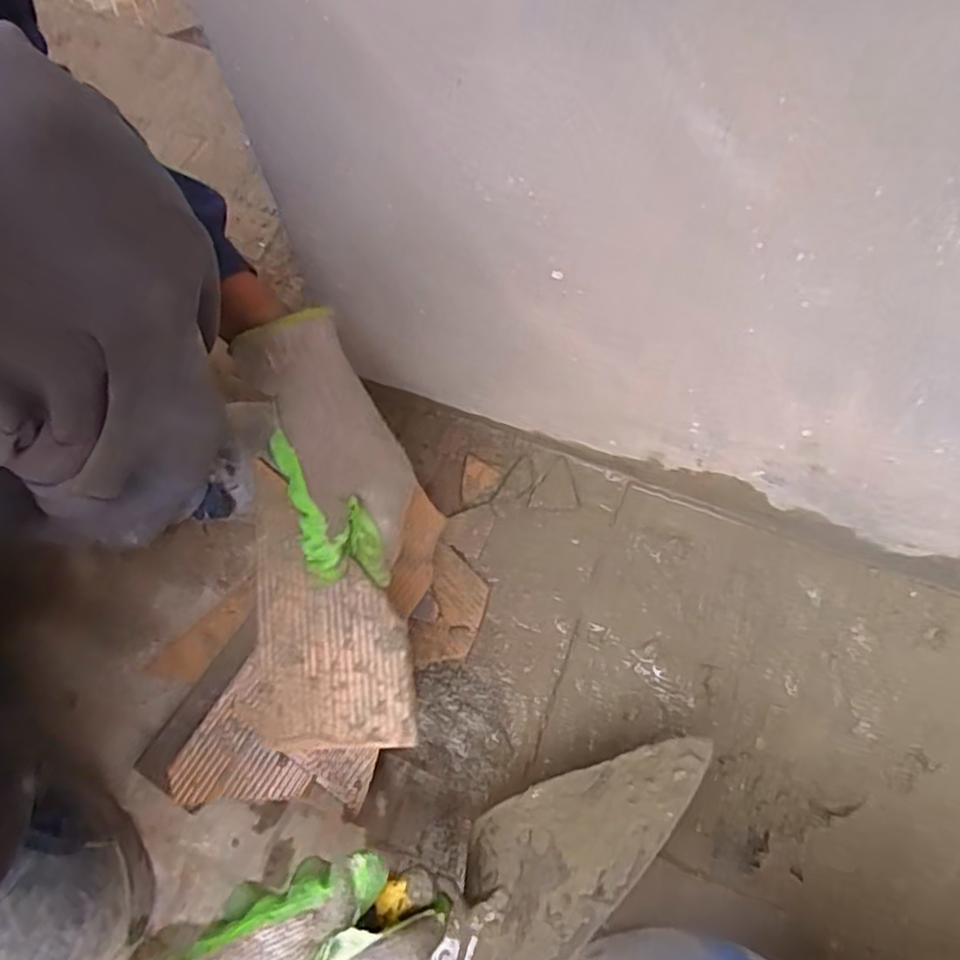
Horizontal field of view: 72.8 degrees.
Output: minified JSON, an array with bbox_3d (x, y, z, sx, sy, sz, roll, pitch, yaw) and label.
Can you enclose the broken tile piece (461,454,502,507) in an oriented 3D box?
[{"bbox_3d":[0.001,0.001,0.562,0.032,0.005,0.045,4,71,1],"label":"broken tile piece"}]

